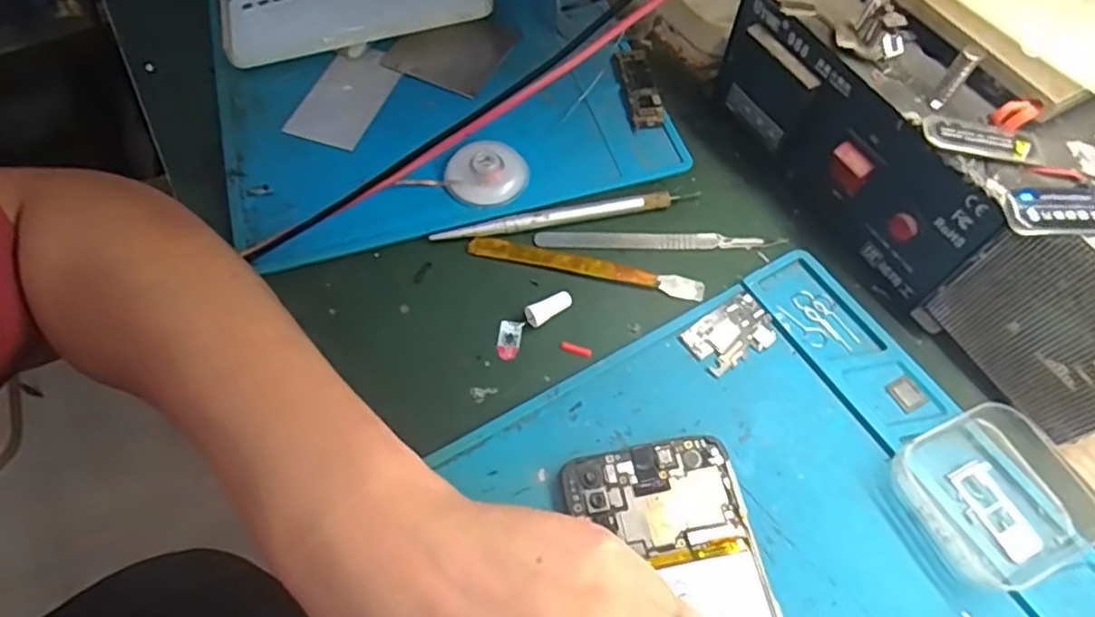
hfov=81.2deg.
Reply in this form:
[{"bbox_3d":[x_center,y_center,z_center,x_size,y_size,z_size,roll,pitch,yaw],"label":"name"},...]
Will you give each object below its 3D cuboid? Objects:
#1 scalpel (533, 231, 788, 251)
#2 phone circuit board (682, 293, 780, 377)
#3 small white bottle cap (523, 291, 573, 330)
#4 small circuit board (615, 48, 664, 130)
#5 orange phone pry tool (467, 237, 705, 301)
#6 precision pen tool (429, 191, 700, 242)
[{"bbox_3d":[0.058,-0.035,0.335,0.127,0.006,0.010,-2,61,1],"label":"scalpel"},{"bbox_3d":[0.088,0.012,0.306,0.043,0.004,0.027,-31,65,-14],"label":"phone circuit board"},{"bbox_3d":[0.000,-0.001,0.311,0.025,0.009,0.009,-36,66,-17],"label":"small white bottle cap"},{"bbox_3d":[0.055,-0.134,0.385,0.020,0.008,0.062,-7,61,-2],"label":"small circuit board"},{"bbox_3d":[0.019,-0.022,0.326,0.120,0.005,0.012,11,62,8],"label":"orange phone pry tool"},{"bbox_3d":[0.010,-0.050,0.339,0.141,0.005,0.012,-12,61,-5],"label":"precision pen tool"}]

